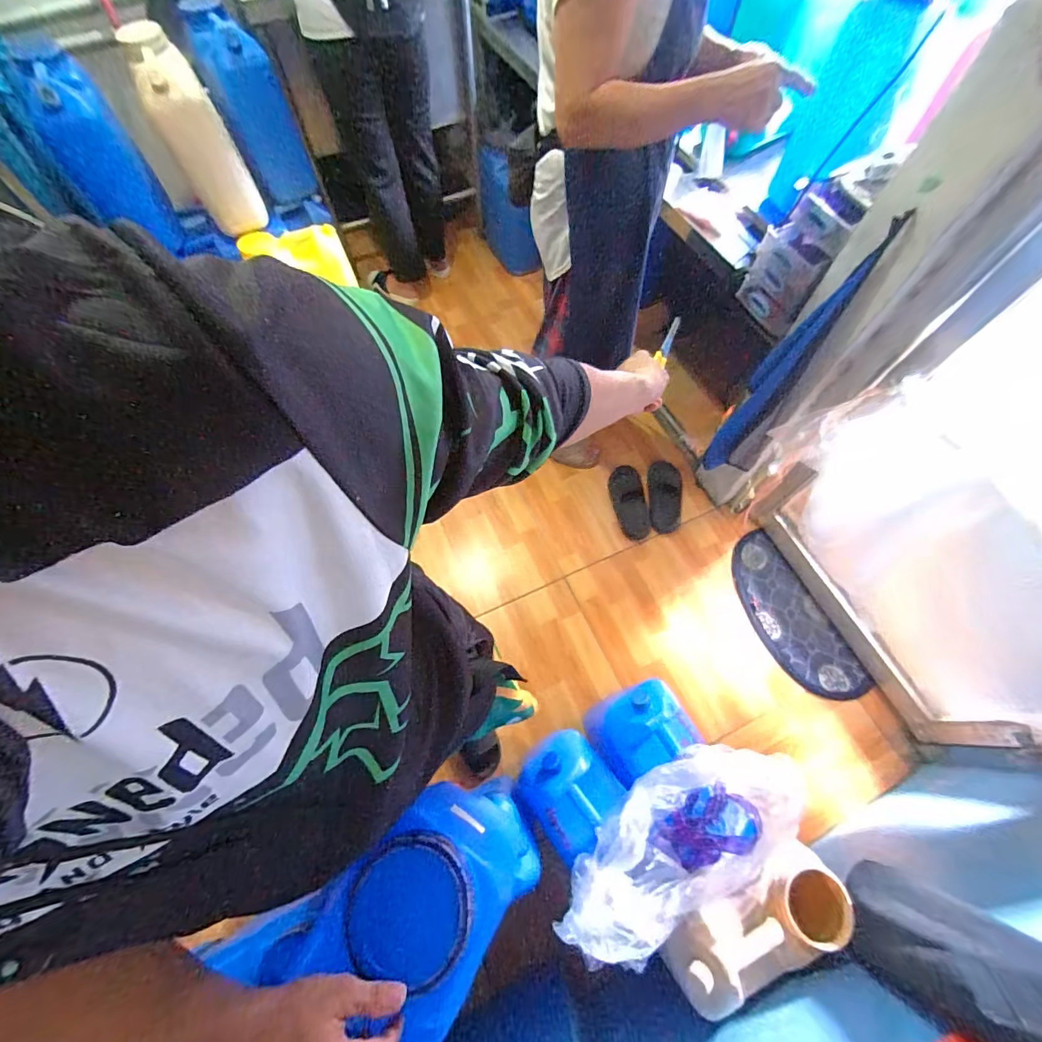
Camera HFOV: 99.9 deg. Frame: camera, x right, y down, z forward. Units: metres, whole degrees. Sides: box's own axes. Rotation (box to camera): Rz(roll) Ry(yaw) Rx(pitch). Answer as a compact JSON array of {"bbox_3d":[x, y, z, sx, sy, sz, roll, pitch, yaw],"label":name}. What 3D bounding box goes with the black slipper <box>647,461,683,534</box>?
[{"bbox_3d":[0.471,-0.079,1.447,0.099,0.062,0.234,1,79,0],"label":"black slipper"}]

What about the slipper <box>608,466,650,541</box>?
[{"bbox_3d":[0.365,-0.066,1.478,0.096,0.057,0.246,-9,65,-4],"label":"slipper"}]

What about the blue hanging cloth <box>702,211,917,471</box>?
[{"bbox_3d":[0.566,-0.319,1.002,0.085,0.668,0.067,39,70,17],"label":"blue hanging cloth"}]

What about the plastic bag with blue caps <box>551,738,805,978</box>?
[{"bbox_3d":[0.256,0.538,0.728,0.429,0.120,0.228,-19,66,-9],"label":"plastic bag with blue caps"}]

